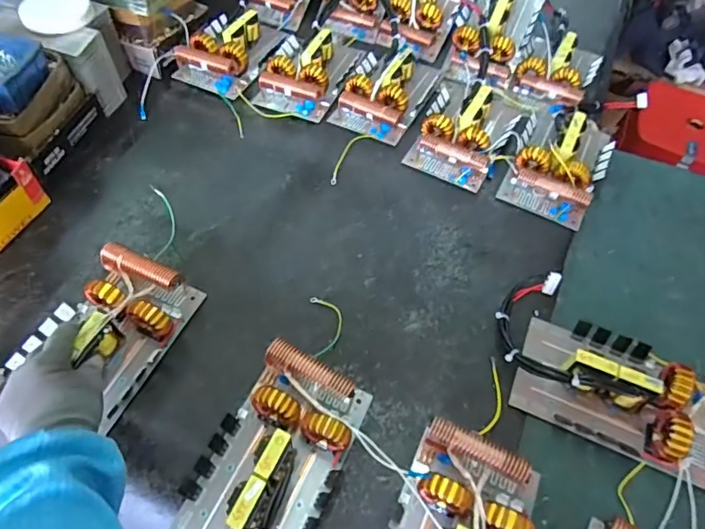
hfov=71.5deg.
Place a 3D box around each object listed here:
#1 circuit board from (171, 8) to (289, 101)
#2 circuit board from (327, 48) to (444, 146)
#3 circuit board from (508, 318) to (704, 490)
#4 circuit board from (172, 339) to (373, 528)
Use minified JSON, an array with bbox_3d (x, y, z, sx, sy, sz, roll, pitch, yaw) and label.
[{"bbox_3d":[-0.218,-0.405,0.904,0.143,0.057,0.245,20,56,10],"label":"circuit board"},{"bbox_3d":[0.070,-0.314,0.857,0.135,0.055,0.256,23,56,13],"label":"circuit board"},{"bbox_3d":[0.308,0.139,0.544,0.230,0.057,0.144,25,57,14],"label":"circuit board"},{"bbox_3d":[-0.077,0.193,0.484,0.127,0.055,0.227,22,56,12],"label":"circuit board"}]

